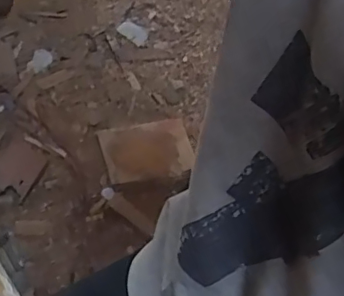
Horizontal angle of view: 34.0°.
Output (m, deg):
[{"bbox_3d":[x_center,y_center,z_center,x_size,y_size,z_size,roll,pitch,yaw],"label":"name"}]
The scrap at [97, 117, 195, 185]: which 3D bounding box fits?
[{"bbox_3d":[-0.061,-0.001,1.368,0.215,0.018,0.164,-9,52,-15],"label":"scrap"}]

